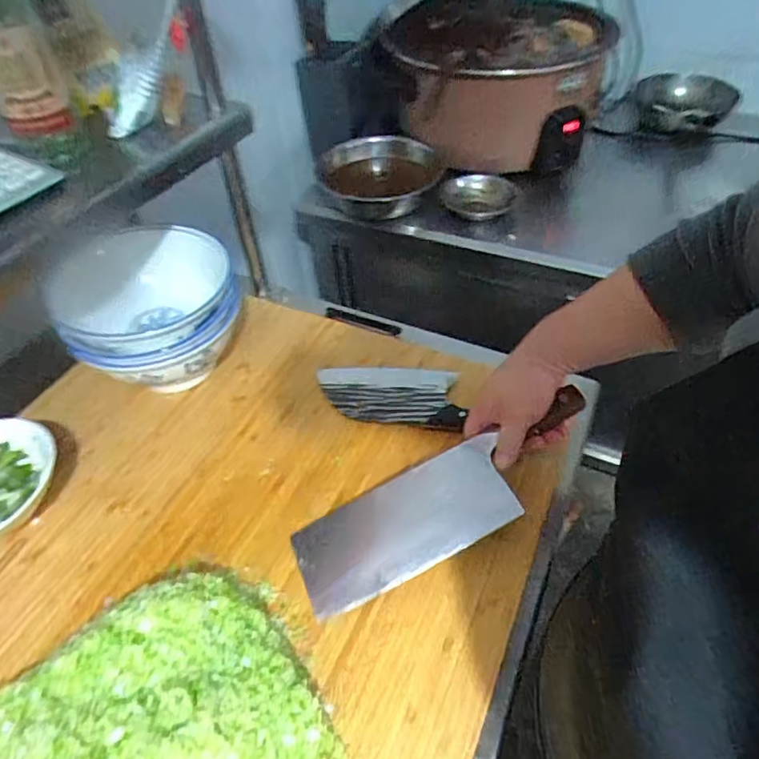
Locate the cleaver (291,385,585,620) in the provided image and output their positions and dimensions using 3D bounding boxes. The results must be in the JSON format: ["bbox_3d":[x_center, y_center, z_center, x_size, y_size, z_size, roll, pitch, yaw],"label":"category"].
[{"bbox_3d":[0.071,0.116,0.546,0.328,0.021,0.103,-30,53,-6],"label":"cleaver"}]

